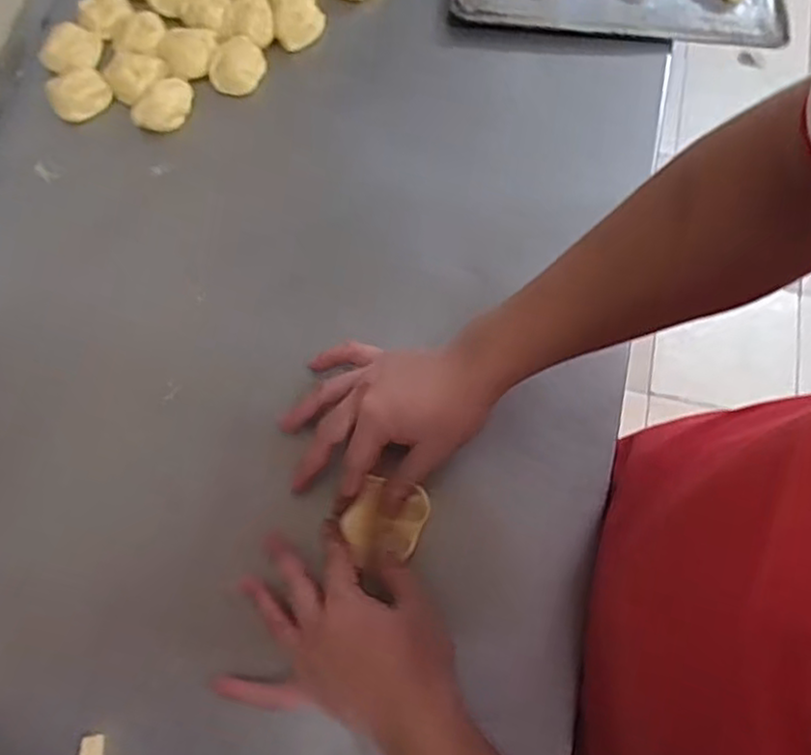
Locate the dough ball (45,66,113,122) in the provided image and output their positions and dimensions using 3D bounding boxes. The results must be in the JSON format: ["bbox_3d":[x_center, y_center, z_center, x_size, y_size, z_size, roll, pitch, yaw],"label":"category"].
[{"bbox_3d":[-0.306,-0.268,0.635,0.053,0.023,0.038,-28,73,-8],"label":"dough ball"}]

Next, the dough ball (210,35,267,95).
[{"bbox_3d":[-0.160,-0.297,0.646,0.048,0.028,0.047,6,72,3],"label":"dough ball"}]

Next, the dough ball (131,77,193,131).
[{"bbox_3d":[-0.227,-0.253,0.633,0.058,0.024,0.036,-19,72,-5],"label":"dough ball"}]

